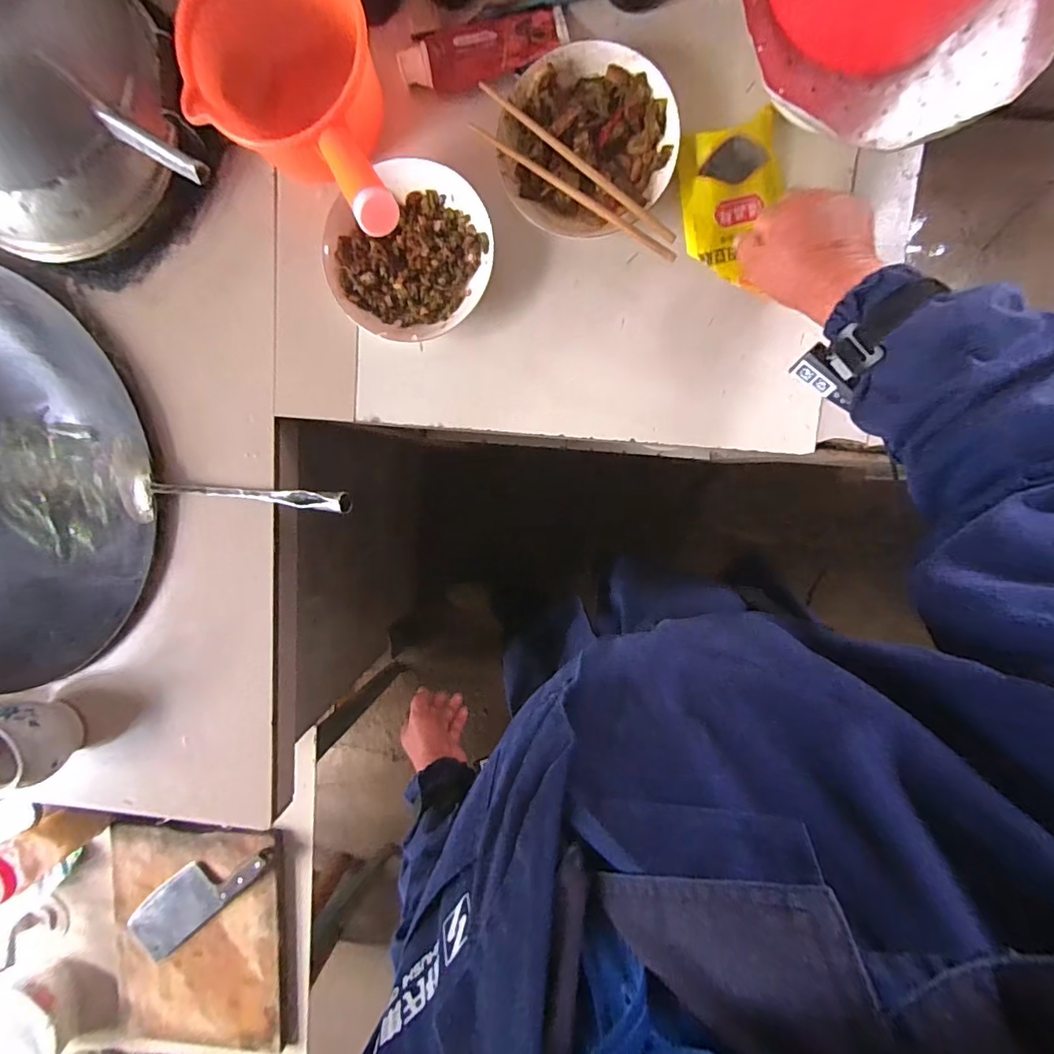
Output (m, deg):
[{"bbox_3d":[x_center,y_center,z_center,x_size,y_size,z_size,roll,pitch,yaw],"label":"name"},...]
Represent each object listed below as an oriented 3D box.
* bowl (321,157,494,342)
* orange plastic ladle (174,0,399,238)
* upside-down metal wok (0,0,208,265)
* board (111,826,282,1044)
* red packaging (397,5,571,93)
[{"bbox_3d":[-0.119,-0.283,0.515,0.168,0.037,0.169,1,98,4],"label":"bowl"},{"bbox_3d":[-0.186,-0.365,0.457,0.157,0.120,0.265,-39,80,8],"label":"orange plastic ladle"},{"bbox_3d":[-0.480,-0.414,0.465,0.271,0.145,0.265,-19,96,7],"label":"upside-down metal wok"},{"bbox_3d":[-0.547,0.688,0.834,0.292,0.034,0.400,2,98,4],"label":"board"},{"bbox_3d":[-0.042,-0.466,0.485,0.161,0.025,0.044,-17,96,7],"label":"red packaging"}]

